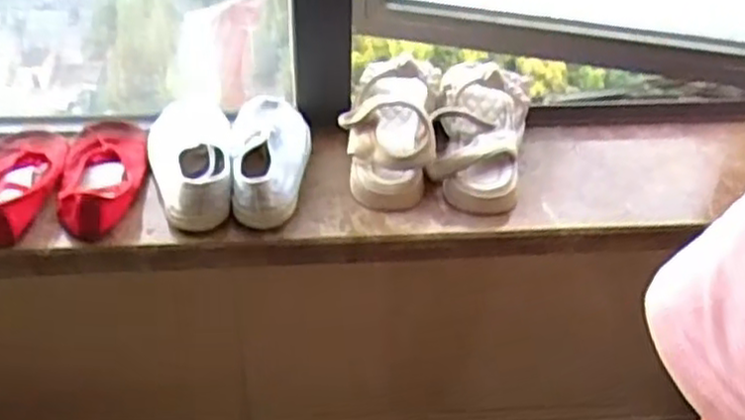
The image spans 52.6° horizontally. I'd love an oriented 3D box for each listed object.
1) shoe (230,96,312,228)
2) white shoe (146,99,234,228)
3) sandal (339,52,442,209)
[{"bbox_3d":[-0.099,-0.054,0.735,0.076,0.053,0.180,-1,39,-3],"label":"shoe"},{"bbox_3d":[-0.171,-0.050,0.717,0.080,0.050,0.164,-9,40,-13],"label":"white shoe"},{"bbox_3d":[0.019,-0.083,0.755,0.089,0.084,0.172,7,39,6],"label":"sandal"}]

